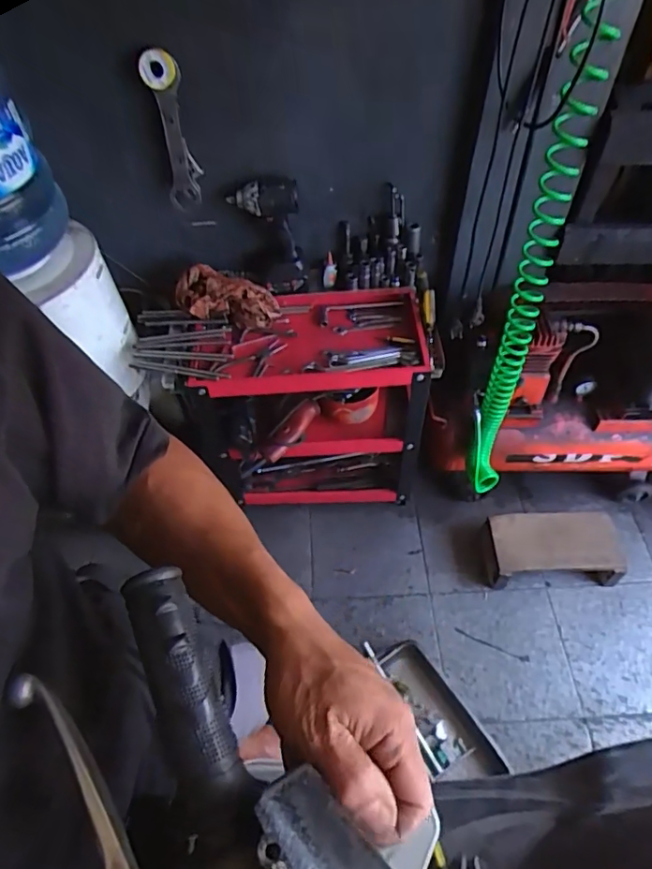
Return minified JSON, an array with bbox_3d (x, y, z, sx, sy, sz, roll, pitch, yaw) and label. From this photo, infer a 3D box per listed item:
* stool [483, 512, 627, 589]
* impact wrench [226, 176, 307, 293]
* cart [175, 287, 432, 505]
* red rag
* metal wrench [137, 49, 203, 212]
[{"bbox_3d":[0.571,0.290,1.372,0.325,0.114,0.162,-1,54,2],"label":"stool"},{"bbox_3d":[-0.118,-0.415,1.140,0.145,0.234,0.079,-10,54,-5],"label":"impact wrench"},{"bbox_3d":[-0.037,-0.054,1.310,0.506,0.490,0.277,-7,54,-3],"label":"cart"},{"bbox_3d":[-0.217,-0.296,1.182,0.225,0.092,0.100,2,54,4],"label":"red rag"},{"bbox_3d":[-0.279,-0.550,0.989,0.066,0.280,0.032,11,54,9],"label":"metal wrench"}]

